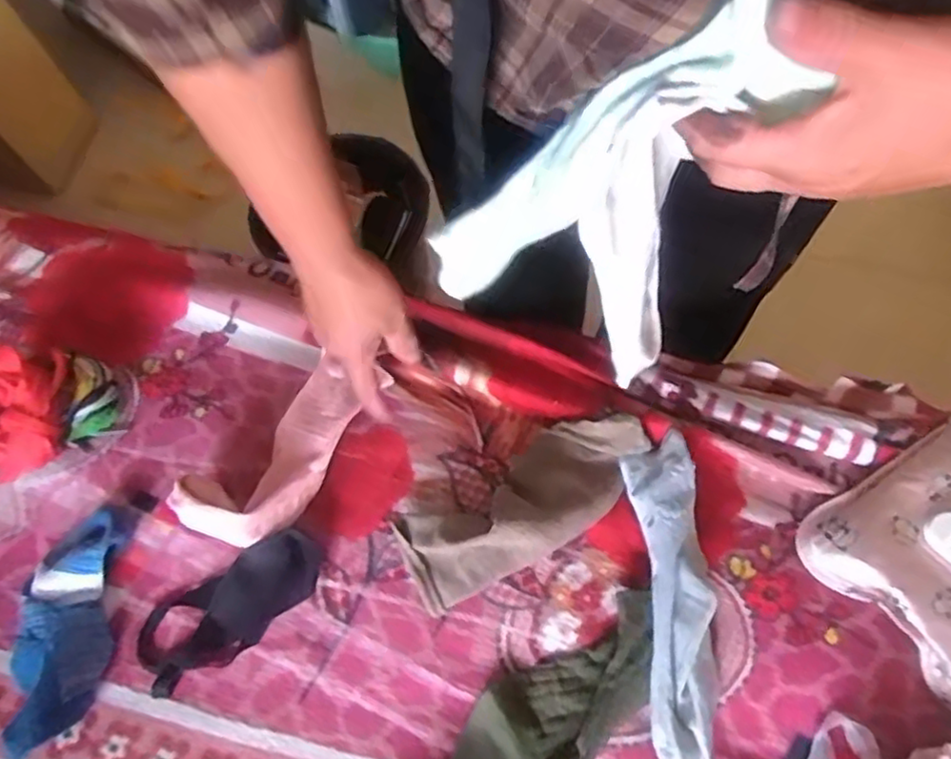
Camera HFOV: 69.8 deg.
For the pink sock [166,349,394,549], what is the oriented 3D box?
[{"bbox_3d":[-0.149,0.050,0.531,0.081,0.035,0.175,29,56,12],"label":"pink sock"}]

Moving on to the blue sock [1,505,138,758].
[{"bbox_3d":[-0.298,0.170,0.489,0.070,0.049,0.169,6,64,8],"label":"blue sock"}]

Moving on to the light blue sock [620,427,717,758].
[{"bbox_3d":[0.145,0.154,0.499,0.051,0.045,0.245,-2,63,4],"label":"light blue sock"}]

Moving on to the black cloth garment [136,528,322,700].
[{"bbox_3d":[-0.182,0.168,0.502,0.144,0.030,0.060,-31,72,-9],"label":"black cloth garment"}]

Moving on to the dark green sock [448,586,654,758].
[{"bbox_3d":[0.034,0.247,0.466,0.257,0.032,0.078,-35,66,-12],"label":"dark green sock"}]

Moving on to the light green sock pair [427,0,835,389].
[{"bbox_3d":[0.047,-0.093,0.317,0.141,0.219,0.047,35,52,13],"label":"light green sock pair"}]

